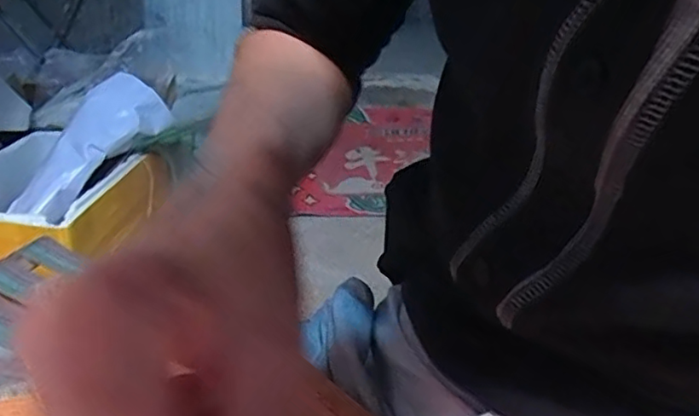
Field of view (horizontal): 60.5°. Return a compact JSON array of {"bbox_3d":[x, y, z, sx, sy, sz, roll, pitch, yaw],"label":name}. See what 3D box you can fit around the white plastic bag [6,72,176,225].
[{"bbox_3d":[-0.510,-0.125,1.199,0.156,0.090,0.402,7,49,21],"label":"white plastic bag"}]

